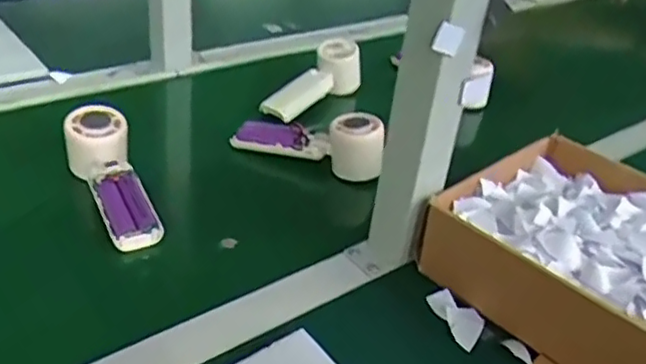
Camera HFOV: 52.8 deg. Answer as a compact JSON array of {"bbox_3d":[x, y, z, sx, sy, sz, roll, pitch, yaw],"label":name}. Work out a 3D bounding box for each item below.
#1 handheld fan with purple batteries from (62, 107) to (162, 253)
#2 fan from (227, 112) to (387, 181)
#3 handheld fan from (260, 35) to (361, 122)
[{"bbox_3d":[-0.194,0.000,0.606,0.051,0.047,0.161,-15,56,-30],"label":"handheld fan with purple batteries"},{"bbox_3d":[-0.011,-0.049,0.697,0.162,0.059,0.046,16,34,12],"label":"fan"},{"bbox_3d":[-0.011,-0.124,0.836,0.049,0.053,0.144,30,58,33],"label":"handheld fan"}]

